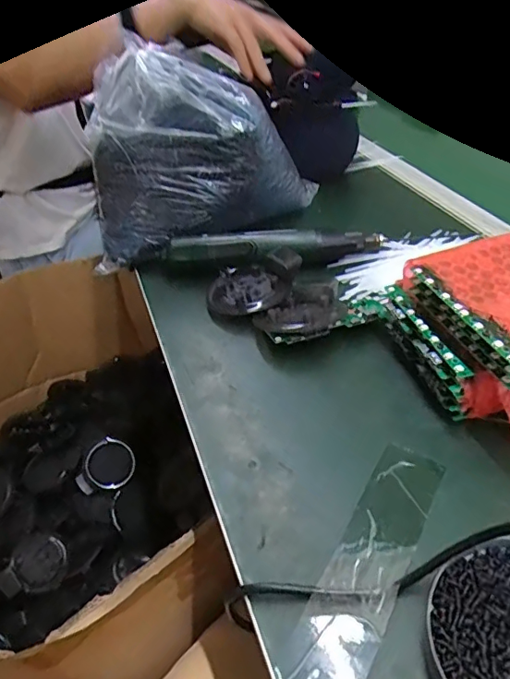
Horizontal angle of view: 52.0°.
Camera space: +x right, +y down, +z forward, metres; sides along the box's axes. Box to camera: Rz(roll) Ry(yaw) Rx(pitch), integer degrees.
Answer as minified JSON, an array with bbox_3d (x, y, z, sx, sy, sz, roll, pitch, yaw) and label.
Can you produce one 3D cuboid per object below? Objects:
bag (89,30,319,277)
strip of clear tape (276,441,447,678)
[{"bbox_3d":[-0.064,-0.227,0.629,0.281,0.196,0.157,-12,39,-6],"label":"bag"},{"bbox_3d":[0.068,0.143,0.321,0.044,0.006,0.202,17,45,27],"label":"strip of clear tape"}]

